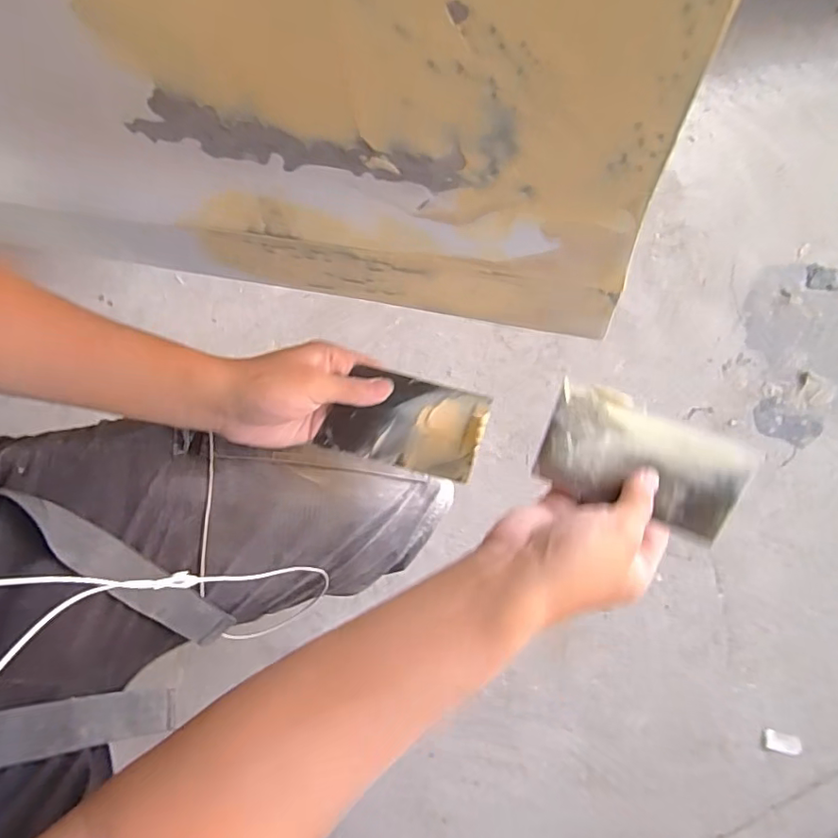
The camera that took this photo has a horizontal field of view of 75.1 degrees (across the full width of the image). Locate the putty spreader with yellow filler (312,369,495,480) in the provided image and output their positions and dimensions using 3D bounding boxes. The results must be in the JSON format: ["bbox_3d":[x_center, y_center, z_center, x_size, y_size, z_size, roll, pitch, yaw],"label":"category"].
[{"bbox_3d":[-0.010,0.003,0.425,0.119,0.007,0.071,15,103,-4],"label":"putty spreader with yellow filler"}]

